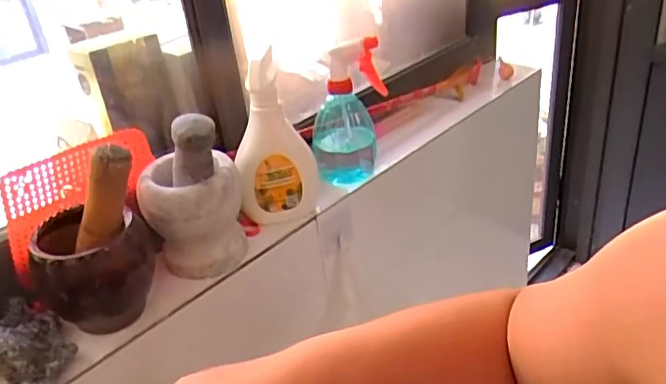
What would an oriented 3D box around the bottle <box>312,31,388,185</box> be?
[{"bbox_3d":[0.019,-0.104,0.739,0.095,0.191,0.093,-6,30,2],"label":"bottle"}]

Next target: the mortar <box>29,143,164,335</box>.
[{"bbox_3d":[-0.228,0.043,0.541,0.116,0.173,0.092,-22,34,-24],"label":"mortar"}]

